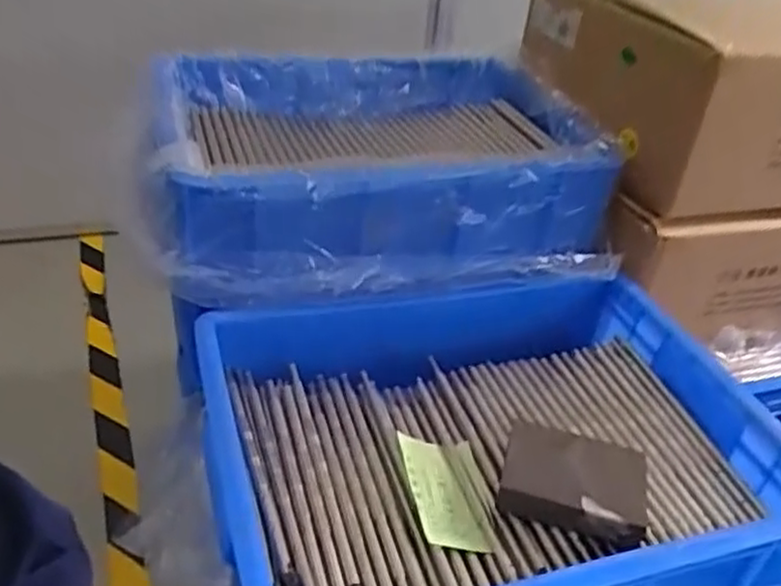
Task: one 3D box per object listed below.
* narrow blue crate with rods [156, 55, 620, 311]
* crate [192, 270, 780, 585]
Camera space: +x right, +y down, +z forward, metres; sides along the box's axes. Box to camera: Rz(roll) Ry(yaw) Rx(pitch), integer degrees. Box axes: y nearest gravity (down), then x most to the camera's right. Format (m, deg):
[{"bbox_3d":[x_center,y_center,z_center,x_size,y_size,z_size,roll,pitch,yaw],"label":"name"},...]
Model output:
[{"bbox_3d":[-0.019,-0.138,0.736,0.400,0.120,0.321,-5,36,-16],"label":"narrow blue crate with rods"},{"bbox_3d":[0.080,0.126,0.558,0.393,0.109,0.291,-7,36,-18],"label":"crate"}]

